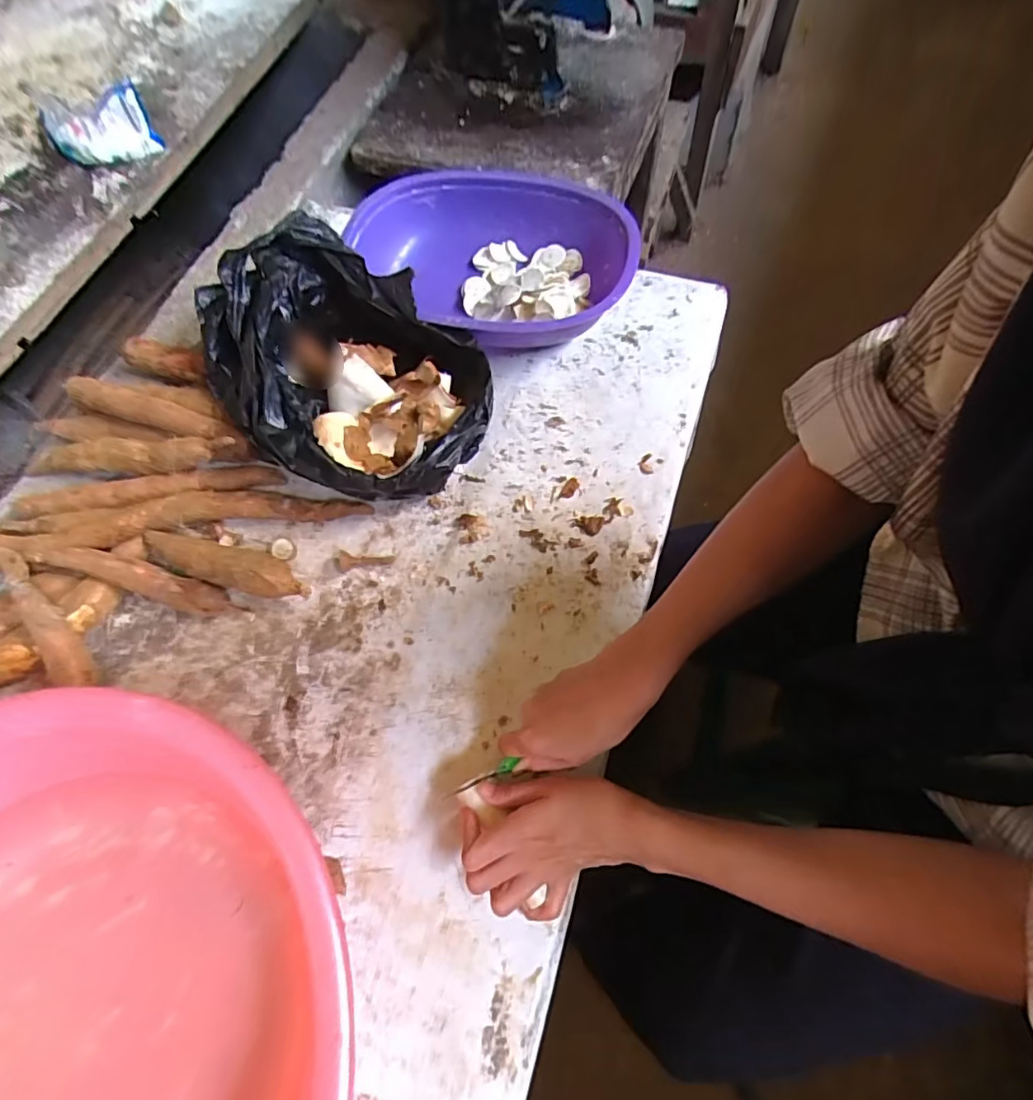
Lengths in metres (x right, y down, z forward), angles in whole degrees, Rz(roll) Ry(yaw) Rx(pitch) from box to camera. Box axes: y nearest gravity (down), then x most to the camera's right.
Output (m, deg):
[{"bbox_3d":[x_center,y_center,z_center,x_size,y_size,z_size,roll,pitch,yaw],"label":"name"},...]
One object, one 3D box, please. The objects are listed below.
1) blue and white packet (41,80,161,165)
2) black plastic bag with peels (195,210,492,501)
[{"bbox_3d":[-0.518,-0.521,0.700,0.126,0.072,0.046,-14,67,-2],"label":"blue and white packet"},{"bbox_3d":[-0.159,-0.169,0.530,0.280,0.112,0.209,38,75,18],"label":"black plastic bag with peels"}]

